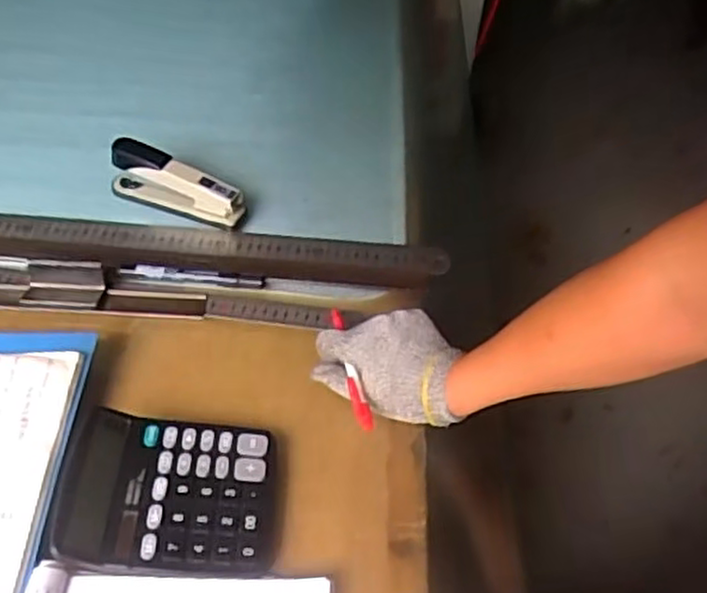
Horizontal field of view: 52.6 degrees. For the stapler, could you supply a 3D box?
[{"bbox_3d":[-0.182,-0.117,0.721,0.145,0.056,0.029,17,49,16],"label":"stapler"}]

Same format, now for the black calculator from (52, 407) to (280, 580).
[{"bbox_3d":[-0.128,0.140,0.511,0.140,0.041,0.115,-1,48,-1],"label":"black calculator"}]

